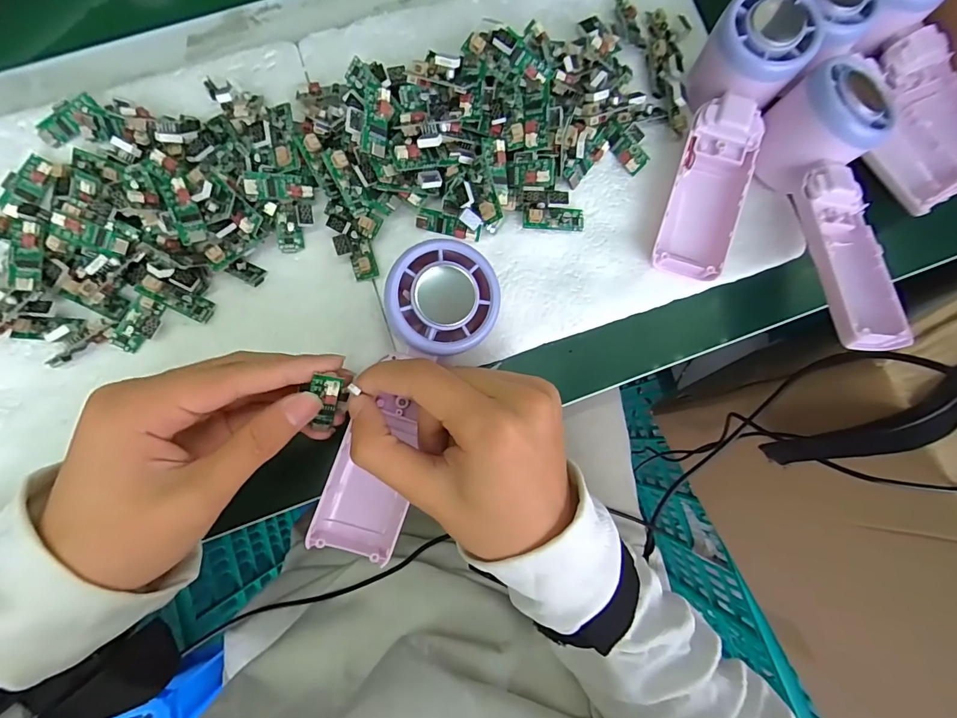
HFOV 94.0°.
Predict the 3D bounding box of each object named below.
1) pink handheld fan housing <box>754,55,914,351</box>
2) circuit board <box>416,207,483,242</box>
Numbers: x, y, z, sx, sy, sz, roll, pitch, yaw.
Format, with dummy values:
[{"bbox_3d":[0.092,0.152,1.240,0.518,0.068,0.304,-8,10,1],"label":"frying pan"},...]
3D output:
[{"bbox_3d":[0.205,-0.084,0.263,0.055,0.057,0.163,-1,81,-2],"label":"pink handheld fan housing"},{"bbox_3d":[-0.018,-0.082,0.274,0.039,0.004,0.013,13,118,-4],"label":"circuit board"}]

